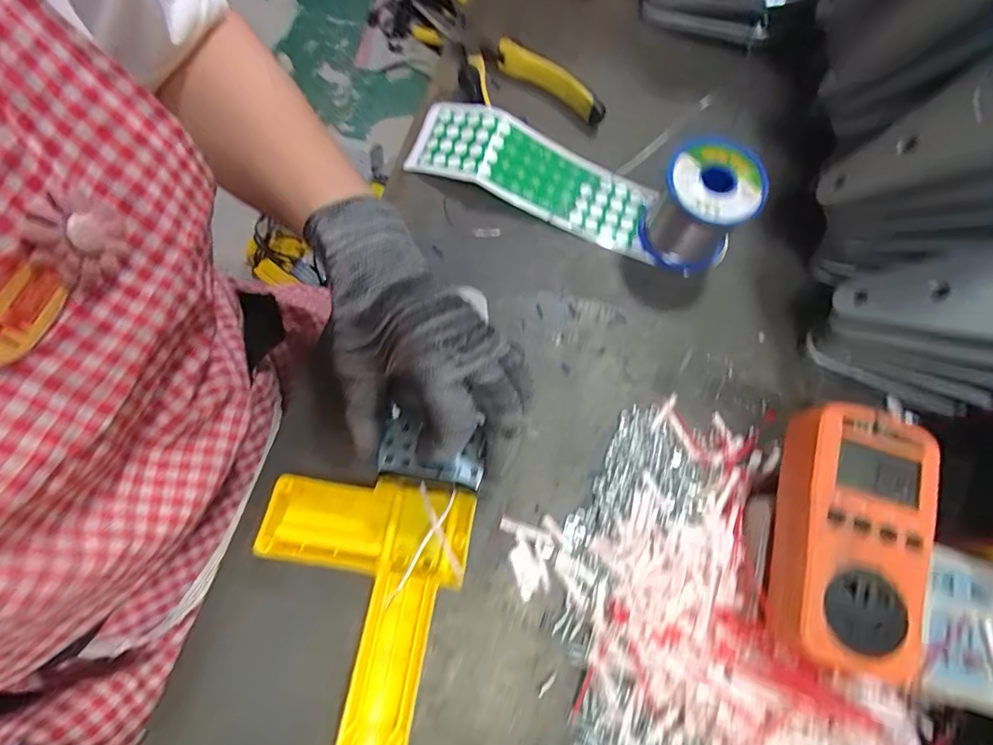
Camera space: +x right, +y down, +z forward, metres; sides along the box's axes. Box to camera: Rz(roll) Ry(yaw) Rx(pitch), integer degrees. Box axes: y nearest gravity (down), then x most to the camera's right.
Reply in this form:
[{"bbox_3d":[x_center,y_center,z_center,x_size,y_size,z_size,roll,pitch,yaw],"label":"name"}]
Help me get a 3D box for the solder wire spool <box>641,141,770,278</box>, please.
[{"bbox_3d":[0.147,-0.119,0.345,0.064,0.066,0.063,1,72,-2],"label":"solder wire spool"}]

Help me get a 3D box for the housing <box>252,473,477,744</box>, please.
[{"bbox_3d":[-0.082,0.131,0.266,0.114,0.044,0.145,11,72,2],"label":"housing"}]

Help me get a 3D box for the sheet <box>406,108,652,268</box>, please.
[{"bbox_3d":[0.029,-0.156,0.368,0.194,0.025,0.063,21,72,5],"label":"sheet"}]

